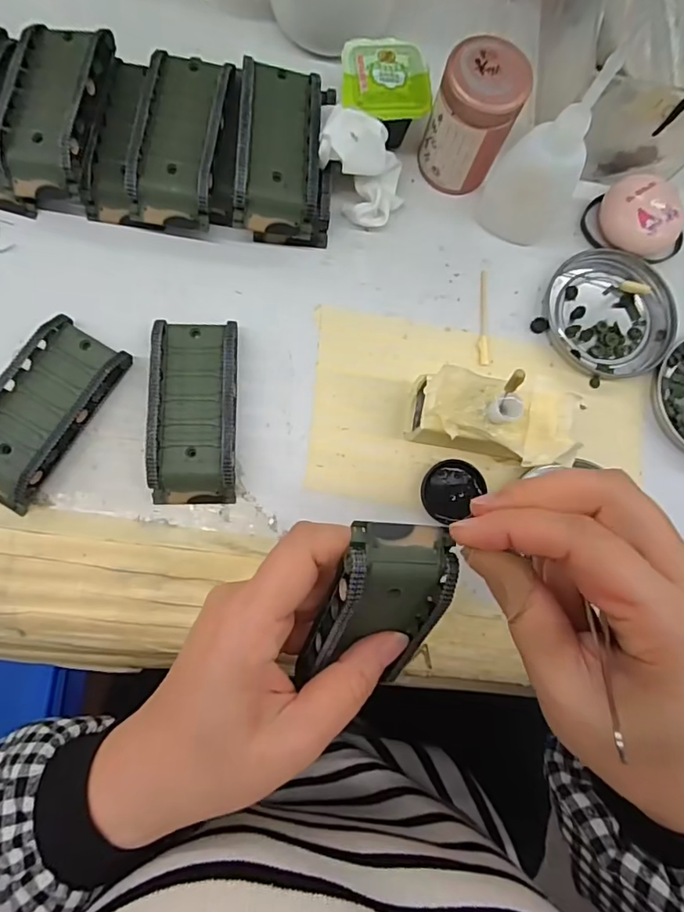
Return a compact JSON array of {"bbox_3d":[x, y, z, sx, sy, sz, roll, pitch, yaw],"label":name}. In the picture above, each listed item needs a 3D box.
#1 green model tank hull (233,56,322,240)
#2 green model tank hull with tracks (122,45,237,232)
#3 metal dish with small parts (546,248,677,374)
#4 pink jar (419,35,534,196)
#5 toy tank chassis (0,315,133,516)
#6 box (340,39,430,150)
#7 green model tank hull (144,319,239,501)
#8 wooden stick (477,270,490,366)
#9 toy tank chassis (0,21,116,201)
[{"bbox_3d":[-0.035,-0.171,0.293,0.043,0.037,0.094,3,81,-4],"label":"green model tank hull"},{"bbox_3d":[-0.089,-0.175,0.291,0.044,0.032,0.094,8,81,-4],"label":"green model tank hull with tracks"},{"bbox_3d":[0.162,-0.088,0.314,0.075,0.010,0.078,1,81,-5],"label":"metal dish with small parts"},{"bbox_3d":[0.072,-0.187,0.290,0.043,0.064,0.042,1,81,-5],"label":"pink jar"},{"bbox_3d":[-0.157,-0.022,0.267,0.044,0.020,0.097,30,80,0],"label":"toy tank chassis"},{"bbox_3d":[0.023,-0.207,0.303,0.048,0.040,0.049,-3,82,-5],"label":"box"},{"bbox_3d":[-0.078,-0.024,0.275,0.044,0.019,0.096,0,82,-5],"label":"green model tank hull"},{"bbox_3d":[0.084,-0.083,0.306,0.007,0.004,0.060,3,81,-4],"label":"wooden stick"},{"bbox_3d":[-0.158,-0.189,0.283,0.049,0.032,0.098,10,81,-3],"label":"toy tank chassis"}]

